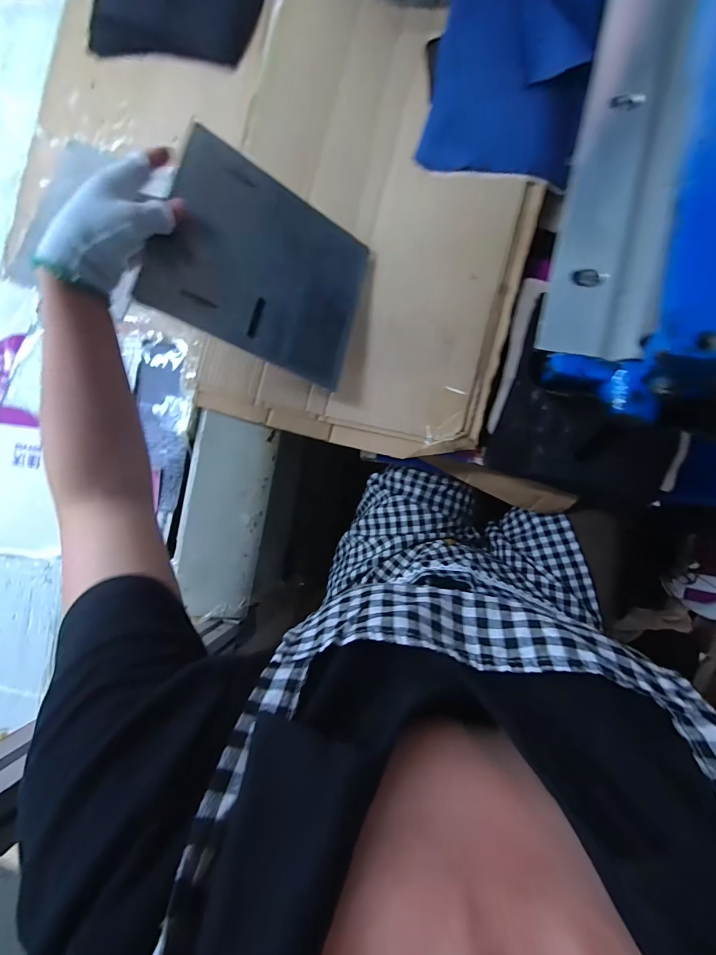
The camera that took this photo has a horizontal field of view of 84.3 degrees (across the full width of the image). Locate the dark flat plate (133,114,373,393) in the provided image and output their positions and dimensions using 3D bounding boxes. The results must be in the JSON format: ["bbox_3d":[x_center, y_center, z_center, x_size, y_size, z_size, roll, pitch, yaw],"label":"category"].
[{"bbox_3d":[-0.091,-0.218,0.417,0.209,0.009,0.182,19,82,-28],"label":"dark flat plate"}]

